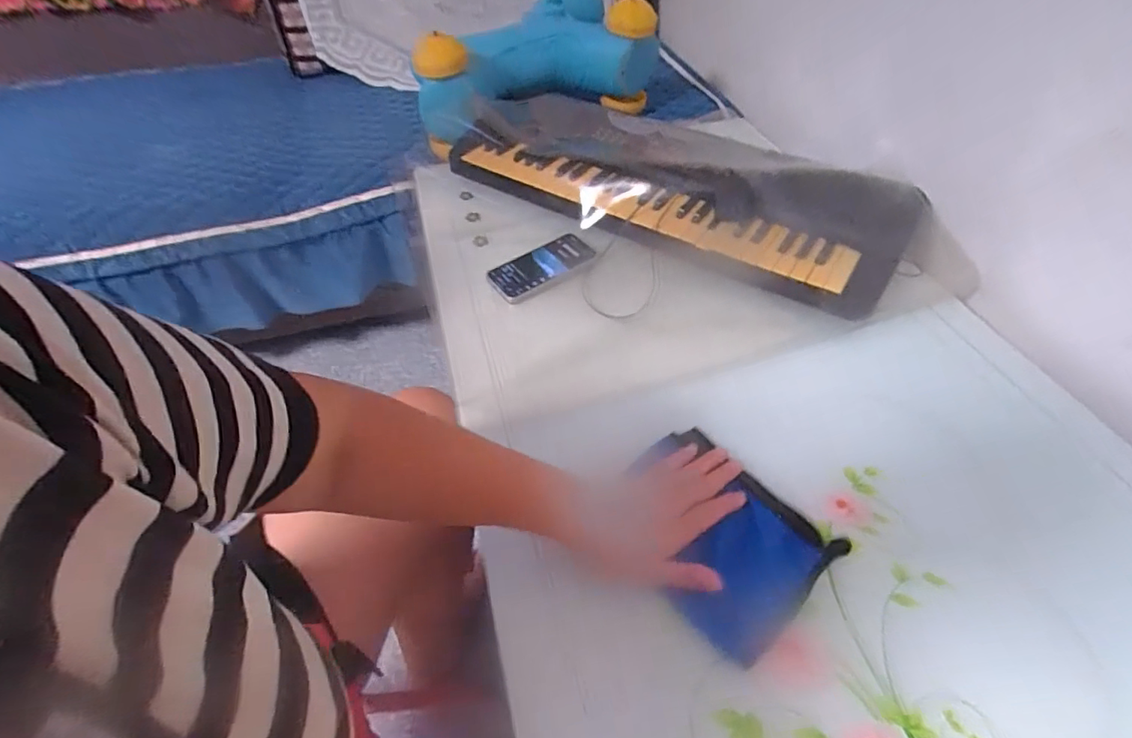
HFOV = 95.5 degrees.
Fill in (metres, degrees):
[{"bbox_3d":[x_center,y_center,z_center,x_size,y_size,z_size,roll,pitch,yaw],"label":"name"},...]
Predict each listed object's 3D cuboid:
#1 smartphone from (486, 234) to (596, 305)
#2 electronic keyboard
[{"bbox_3d":[-0.036,-0.154,0.759,0.163,0.012,0.075,-31,56,-24],"label":"smartphone"},{"bbox_3d":[0.141,-0.303,0.829,0.749,0.099,0.241,28,55,22],"label":"electronic keyboard"}]

